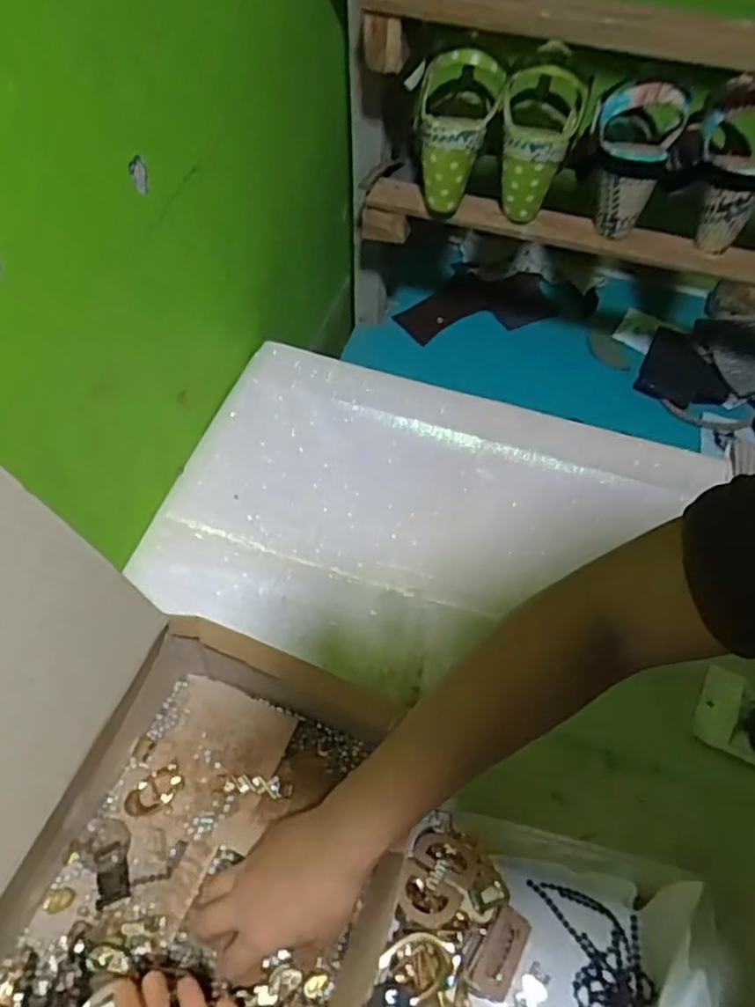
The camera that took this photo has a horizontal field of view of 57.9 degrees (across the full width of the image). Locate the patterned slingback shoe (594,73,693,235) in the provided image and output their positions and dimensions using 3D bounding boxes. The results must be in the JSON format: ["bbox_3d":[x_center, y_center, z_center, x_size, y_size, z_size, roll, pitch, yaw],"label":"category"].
[{"bbox_3d":[0.247,-0.336,0.662,0.075,0.141,0.074,17,58,8],"label":"patterned slingback shoe"}]

